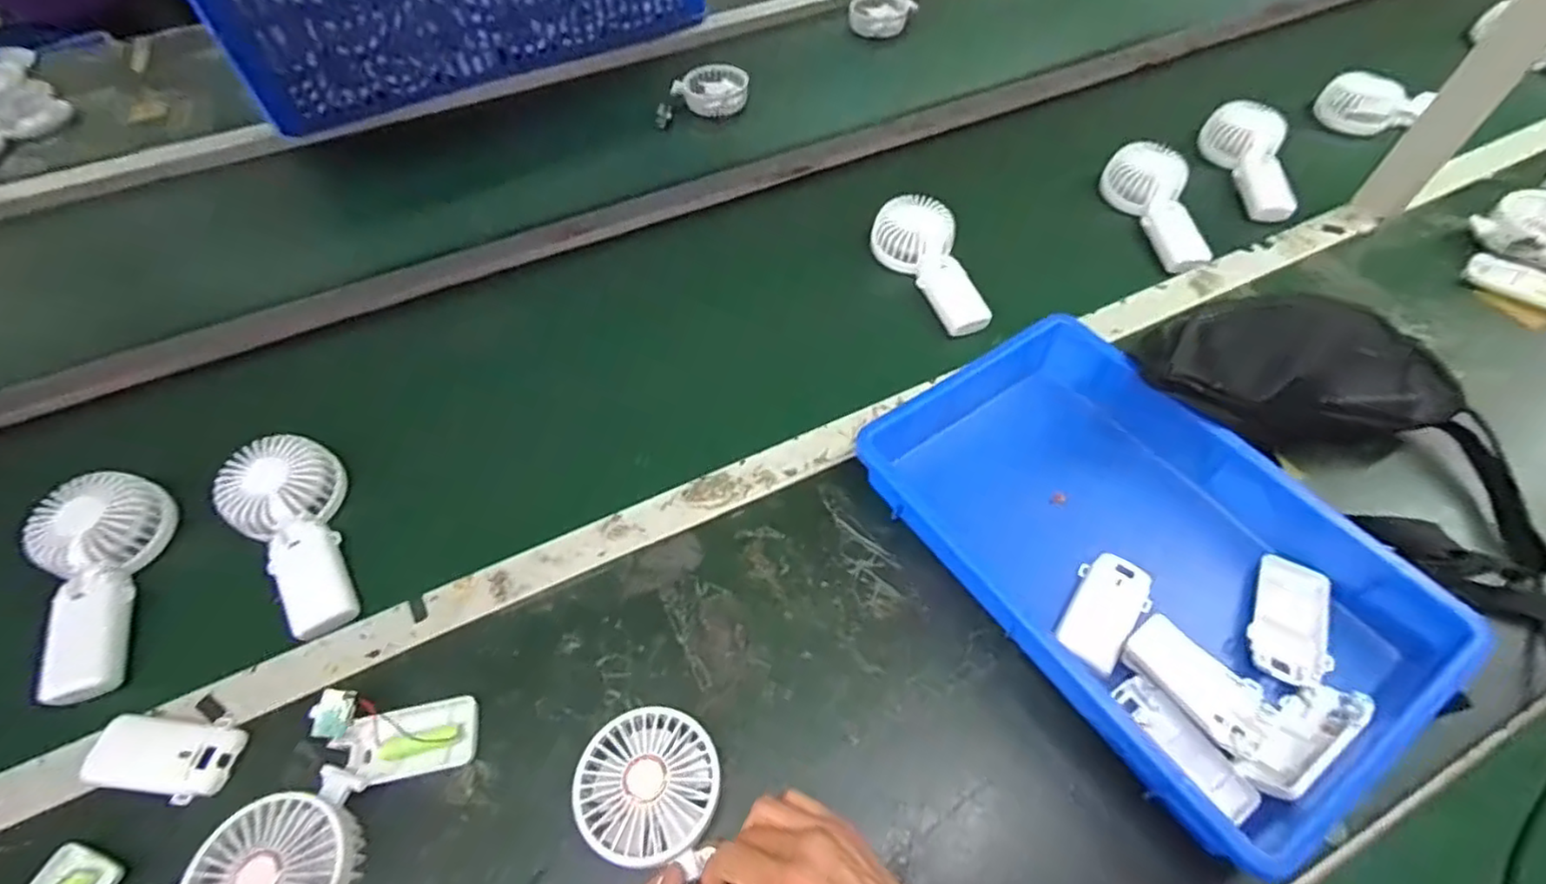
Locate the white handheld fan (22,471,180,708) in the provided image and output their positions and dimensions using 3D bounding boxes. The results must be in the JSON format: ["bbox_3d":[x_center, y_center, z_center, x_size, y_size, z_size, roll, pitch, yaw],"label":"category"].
[{"bbox_3d":[-0.541,0.114,0.530,0.080,0.052,0.174,-10,71,-6],"label":"white handheld fan"}]

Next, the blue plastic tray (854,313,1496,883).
[{"bbox_3d":[0.267,0.074,0.505,0.249,0.064,0.362,-29,61,-17],"label":"blue plastic tray"}]

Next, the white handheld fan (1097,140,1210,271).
[{"bbox_3d":[0.444,-0.267,0.761,0.081,0.045,0.186,-5,56,-2],"label":"white handheld fan"}]

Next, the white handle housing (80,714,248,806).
[{"bbox_3d":[-0.423,0.216,0.463,0.100,0.016,0.048,6,57,5],"label":"white handle housing"}]

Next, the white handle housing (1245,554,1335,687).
[{"bbox_3d":[0.371,0.126,0.482,0.048,0.019,0.095,24,60,16],"label":"white handle housing"}]

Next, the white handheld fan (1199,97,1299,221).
[{"bbox_3d":[0.579,-0.343,0.800,0.071,0.053,0.168,7,57,6],"label":"white handheld fan"}]

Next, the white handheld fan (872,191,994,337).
[{"bbox_3d":[0.164,-0.186,0.709,0.087,0.047,0.180,-11,56,-6],"label":"white handheld fan"}]

